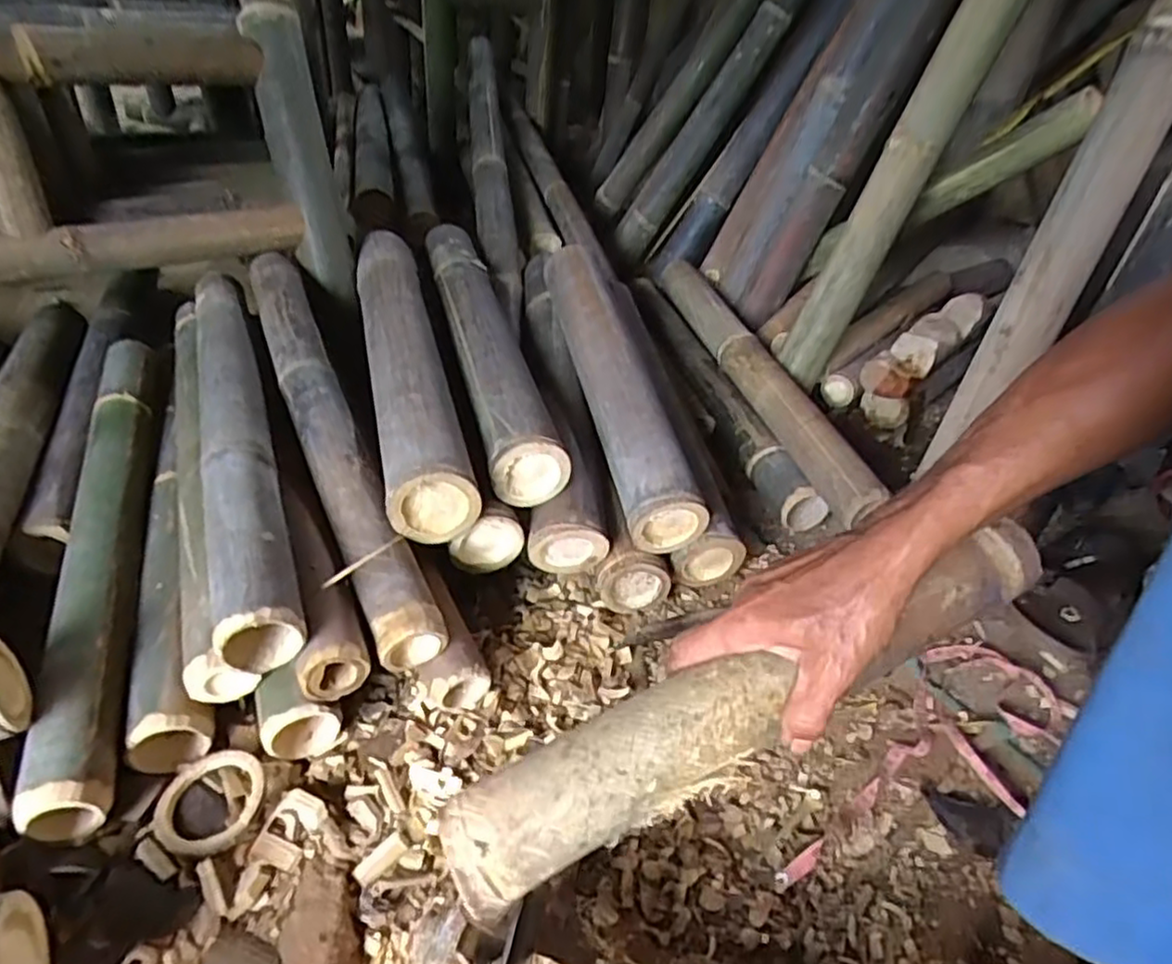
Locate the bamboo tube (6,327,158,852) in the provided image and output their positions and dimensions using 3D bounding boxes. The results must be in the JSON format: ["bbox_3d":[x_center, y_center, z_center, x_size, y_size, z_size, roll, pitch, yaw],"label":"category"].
[{"bbox_3d":[-0.485,0.031,0.717,0.068,0.050,0.646,-10,41,-20],"label":"bamboo tube"}]

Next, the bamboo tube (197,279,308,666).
[{"bbox_3d":[-0.370,-0.070,0.745,0.062,0.056,0.633,-11,41,-22],"label":"bamboo tube"}]

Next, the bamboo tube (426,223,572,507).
[{"bbox_3d":[-0.140,-0.214,0.942,0.084,0.074,0.650,-5,40,-15],"label":"bamboo tube"}]

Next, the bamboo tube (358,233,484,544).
[{"bbox_3d":[-0.224,-0.164,0.863,0.086,0.075,0.599,-6,40,-17],"label":"bamboo tube"}]

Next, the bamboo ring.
[{"bbox_3d":[-0.292,0.251,0.544,0.076,0.019,0.077,4,39,-3],"label":"bamboo ring"}]

